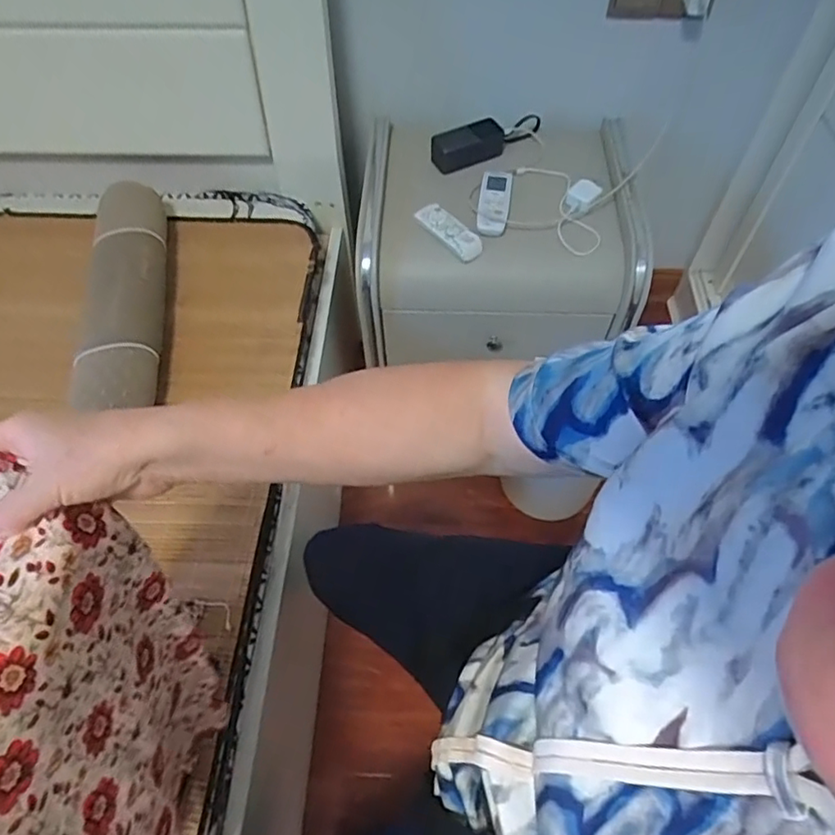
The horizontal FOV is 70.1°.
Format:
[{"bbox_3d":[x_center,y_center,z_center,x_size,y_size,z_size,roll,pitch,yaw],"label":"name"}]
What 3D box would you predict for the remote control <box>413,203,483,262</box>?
[{"bbox_3d":[0.053,-0.317,1.014,0.054,0.019,0.148,-35,63,-21],"label":"remote control"}]

